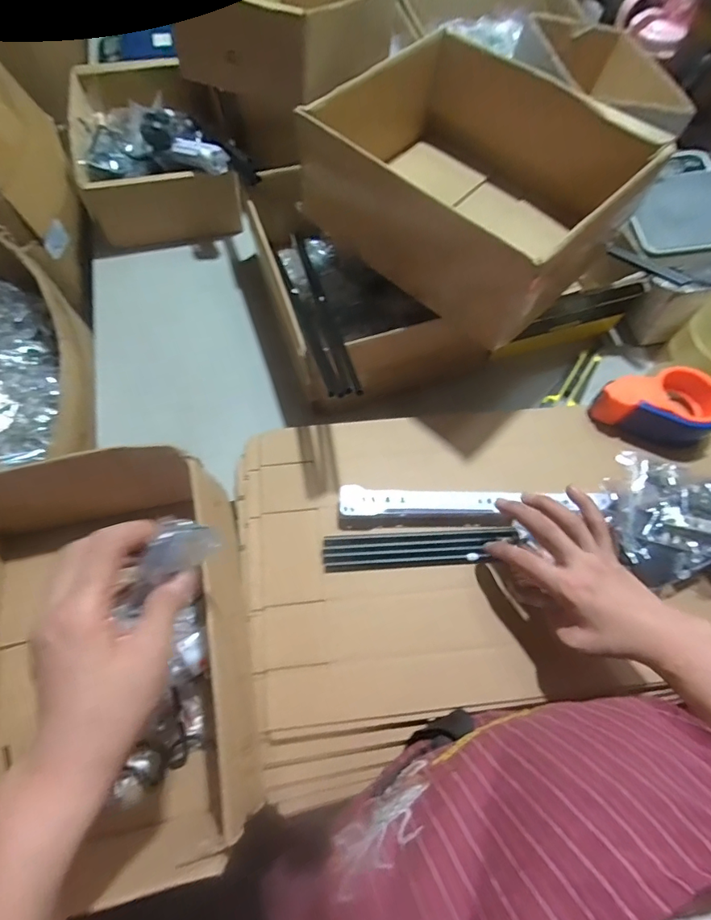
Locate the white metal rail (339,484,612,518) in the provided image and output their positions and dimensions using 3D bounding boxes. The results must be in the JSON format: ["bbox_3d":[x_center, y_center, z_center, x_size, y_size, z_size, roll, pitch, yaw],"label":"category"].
[{"bbox_3d":[0.128,0.044,0.510,0.289,0.015,0.035,0,66,-2],"label":"white metal rail"}]

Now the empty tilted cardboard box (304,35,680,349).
[{"bbox_3d":[0.127,-0.312,0.552,0.319,0.162,0.250,42,70,15],"label":"empty tilted cardboard box"}]

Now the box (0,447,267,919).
[{"bbox_3d":[-0.242,0.165,0.411,0.267,0.112,0.335,-11,67,-8],"label":"box"}]

